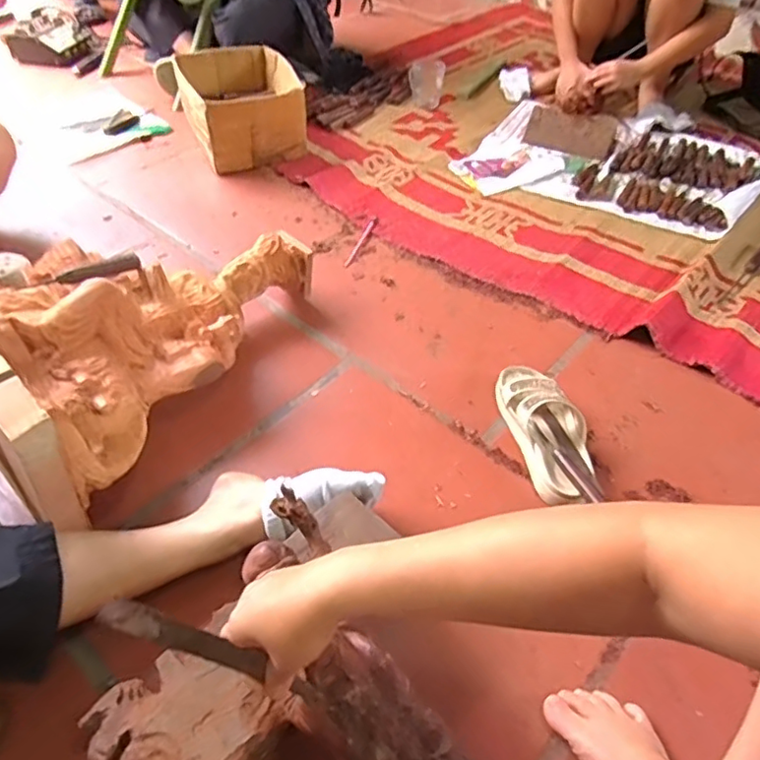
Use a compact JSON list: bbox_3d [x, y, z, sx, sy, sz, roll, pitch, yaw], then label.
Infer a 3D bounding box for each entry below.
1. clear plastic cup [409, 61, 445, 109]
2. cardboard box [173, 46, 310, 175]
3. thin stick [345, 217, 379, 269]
[{"bbox_3d":[0.127,-0.818,1.621,0.098,0.091,0.096,1,46,-1],"label":"clear plastic cup"},{"bbox_3d":[-0.329,-0.660,1.415,0.261,0.148,0.335,-15,49,-17],"label":"cardboard box"},{"bbox_3d":[-0.035,-0.272,1.148,0.016,0.010,0.158,17,50,12],"label":"thin stick"}]

